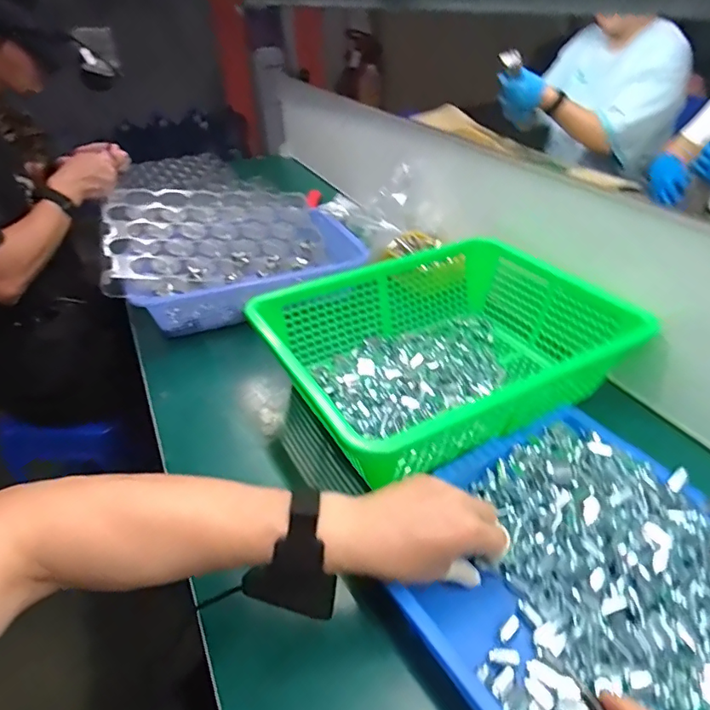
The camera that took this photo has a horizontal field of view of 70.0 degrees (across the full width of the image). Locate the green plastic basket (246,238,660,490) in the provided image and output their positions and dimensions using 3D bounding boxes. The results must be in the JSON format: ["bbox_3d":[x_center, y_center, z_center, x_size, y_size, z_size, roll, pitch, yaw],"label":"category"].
[{"bbox_3d":[0.103,-0.007,0.625,0.383,0.105,0.300,-20,40,-22],"label":"green plastic basket"}]

